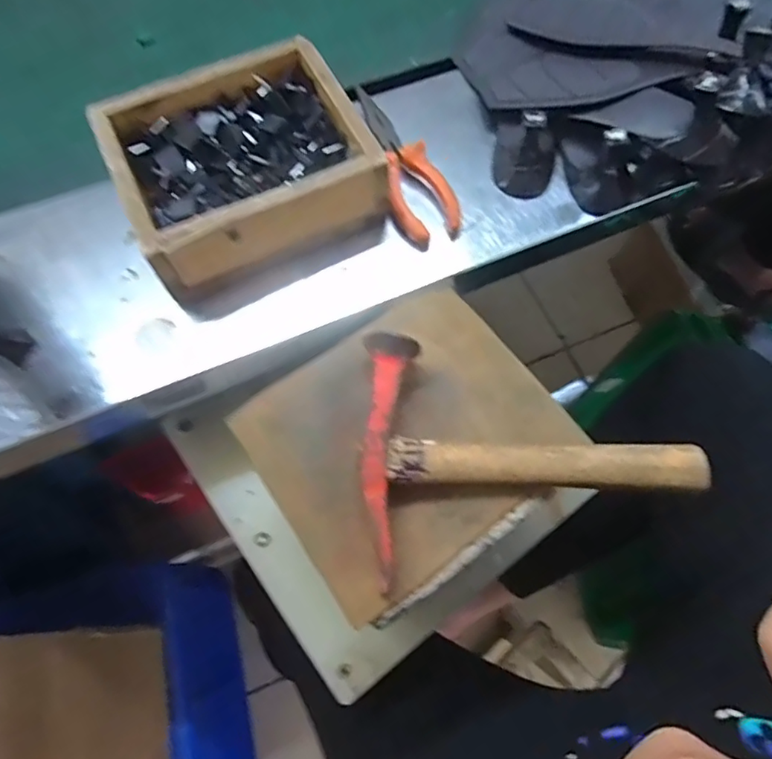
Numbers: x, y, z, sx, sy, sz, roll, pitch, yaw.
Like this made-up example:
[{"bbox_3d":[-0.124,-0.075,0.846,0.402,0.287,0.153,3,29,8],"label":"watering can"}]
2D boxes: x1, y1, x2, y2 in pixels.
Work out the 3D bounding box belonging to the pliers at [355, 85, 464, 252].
[{"bbox_3d":[0.013,-0.175,0.460,0.048,0.033,0.149,-22,70,-9],"label":"pliers"}]

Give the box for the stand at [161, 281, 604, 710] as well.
[{"bbox_3d":[-0.017,0.060,0.422,0.236,0.166,0.259,0,68,0],"label":"stand"}]

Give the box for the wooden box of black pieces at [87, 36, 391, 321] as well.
[{"bbox_3d":[-0.109,-0.165,0.431,0.179,0.065,0.161,-26,71,-10],"label":"wooden box of black pieces"}]

